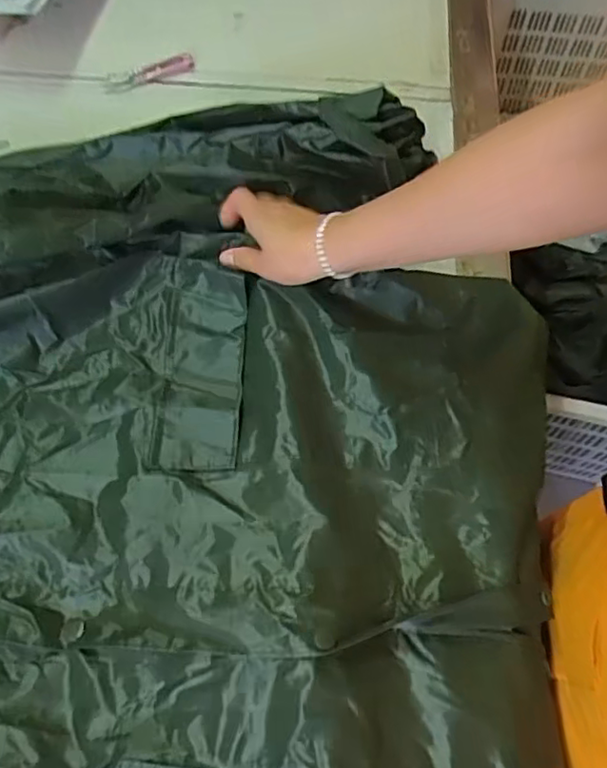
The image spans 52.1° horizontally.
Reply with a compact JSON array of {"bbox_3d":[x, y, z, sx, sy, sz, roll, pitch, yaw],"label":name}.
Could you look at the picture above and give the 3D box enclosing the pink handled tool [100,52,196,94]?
[{"bbox_3d":[-0.170,-0.342,0.682,0.100,0.017,0.018,-21,65,-10],"label":"pink handled tool"}]

